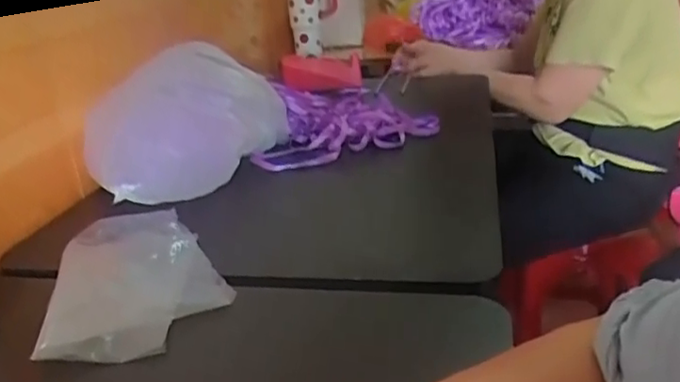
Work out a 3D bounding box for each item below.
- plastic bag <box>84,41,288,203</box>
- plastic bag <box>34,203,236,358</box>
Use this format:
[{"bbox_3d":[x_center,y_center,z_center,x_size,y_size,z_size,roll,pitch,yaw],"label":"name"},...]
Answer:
[{"bbox_3d":[-0.175,-0.097,0.777,0.138,0.149,0.263,13,28,36],"label":"plastic bag"},{"bbox_3d":[-0.179,0.073,0.565,0.144,0.020,0.223,-9,23,-11],"label":"plastic bag"}]

